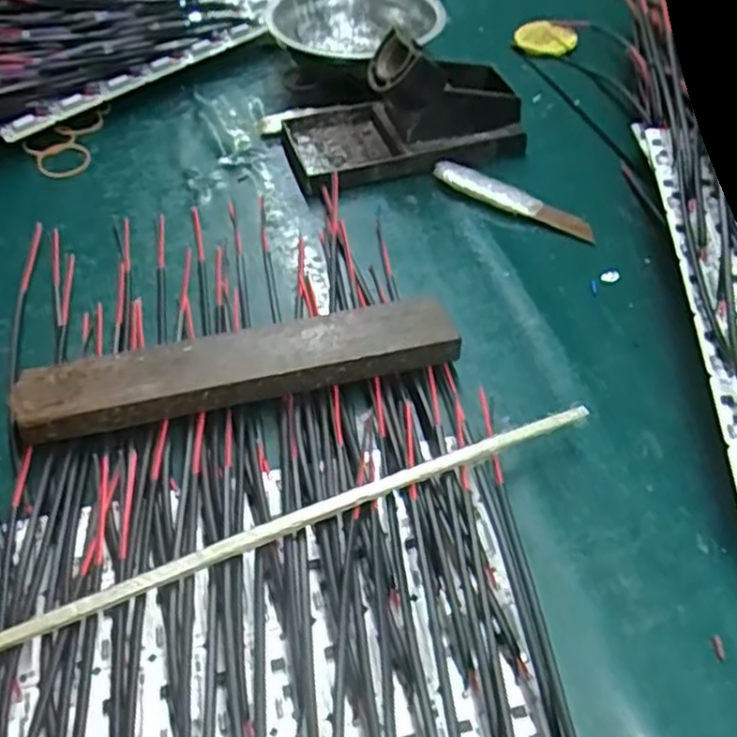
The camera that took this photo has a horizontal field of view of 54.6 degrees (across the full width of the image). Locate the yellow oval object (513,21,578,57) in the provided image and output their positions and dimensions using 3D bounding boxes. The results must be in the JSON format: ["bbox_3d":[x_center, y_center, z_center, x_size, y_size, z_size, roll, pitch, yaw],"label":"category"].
[{"bbox_3d":[0.137,-0.256,0.558,0.045,0.014,0.036,24,54,20],"label":"yellow oval object"}]

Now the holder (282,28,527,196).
[{"bbox_3d":[0.021,-0.169,0.454,0.151,0.061,0.079,-16,51,-11],"label":"holder"}]

